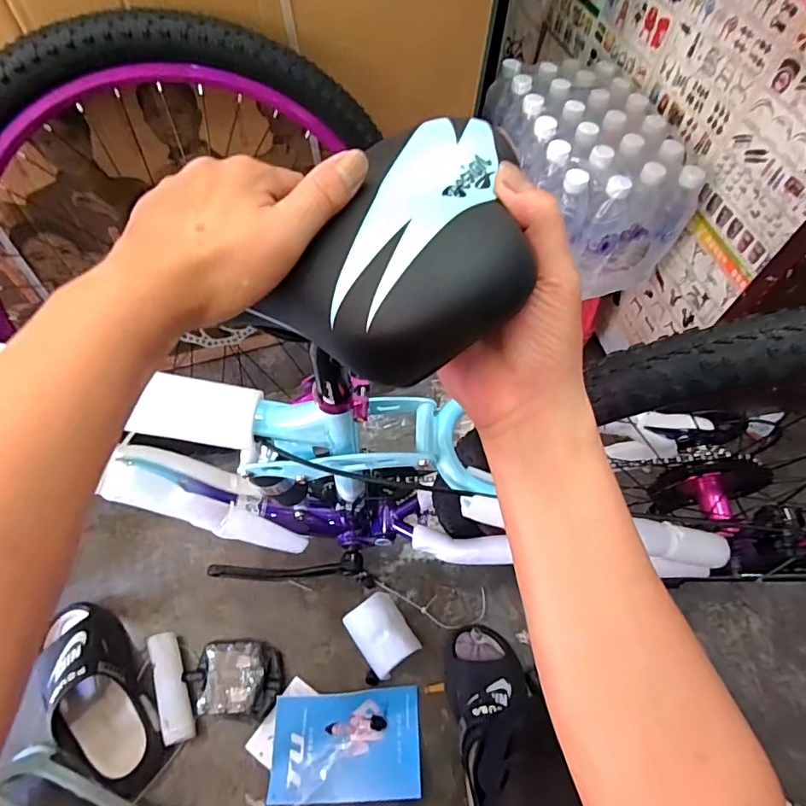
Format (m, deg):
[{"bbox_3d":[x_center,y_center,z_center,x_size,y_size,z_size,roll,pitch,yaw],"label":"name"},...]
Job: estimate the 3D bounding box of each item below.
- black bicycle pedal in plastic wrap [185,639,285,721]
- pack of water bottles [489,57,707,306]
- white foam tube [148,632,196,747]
[{"bbox_3d":[-0.250,0.409,0.744,0.136,0.046,0.102,5,59,0],"label":"black bicycle pedal in plastic wrap"},{"bbox_3d":[0.295,-0.387,0.847,0.257,0.204,0.356,-10,60,-10],"label":"pack of water bottles"},{"bbox_3d":[-0.340,0.415,0.737,0.041,0.029,0.149,-20,62,-15],"label":"white foam tube"}]

